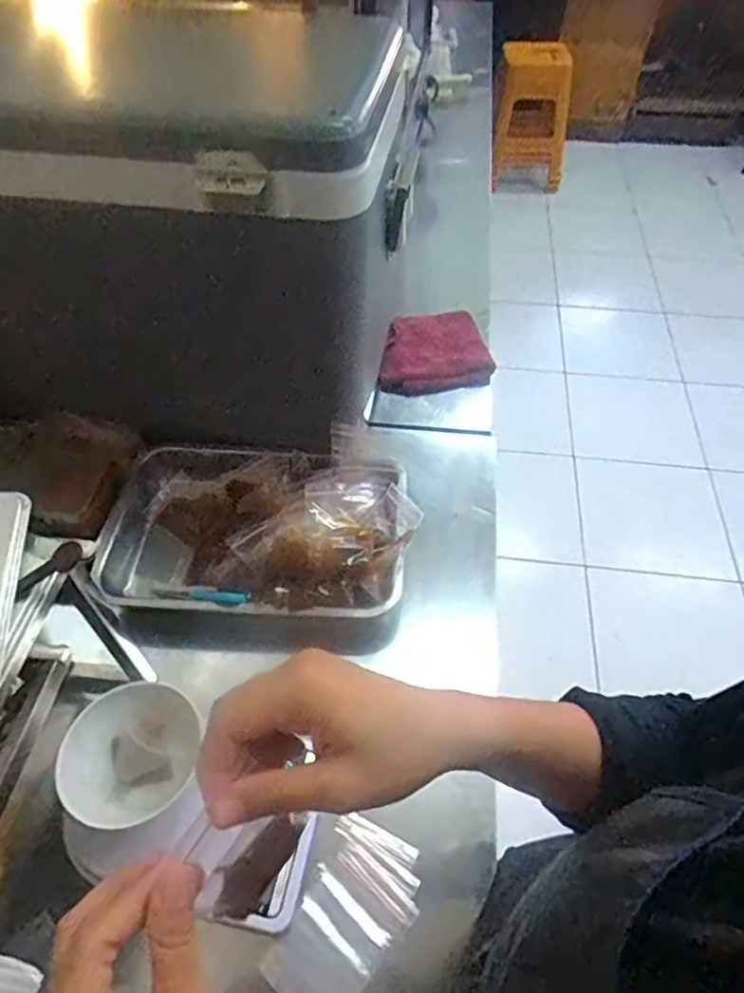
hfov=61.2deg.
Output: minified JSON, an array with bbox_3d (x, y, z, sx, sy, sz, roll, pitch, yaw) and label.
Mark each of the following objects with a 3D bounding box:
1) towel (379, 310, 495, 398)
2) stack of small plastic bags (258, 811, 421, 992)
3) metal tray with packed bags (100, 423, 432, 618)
[{"bbox_3d":[0.086,-0.208,0.888,0.154,0.036,0.143,-4,51,-3],"label":"towel"},{"bbox_3d":[-0.017,0.318,0.476,0.077,0.014,0.130,23,54,17],"label":"stack of small plastic bags"},{"bbox_3d":[-0.119,0.027,0.670,0.315,0.096,0.202,2,51,2],"label":"metal tray with packed bags"}]

